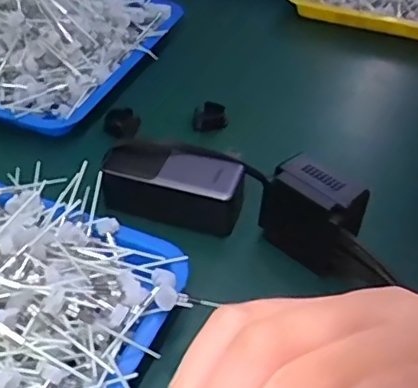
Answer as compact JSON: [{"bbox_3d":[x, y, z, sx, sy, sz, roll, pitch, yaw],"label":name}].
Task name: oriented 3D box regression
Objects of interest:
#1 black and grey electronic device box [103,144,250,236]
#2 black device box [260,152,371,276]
[{"bbox_3d":[-0.033,-0.008,0.559,0.129,0.053,0.052,11,44,9],"label":"black and grey electronic device box"},{"bbox_3d":[0.092,0.017,0.513,0.087,0.075,0.046,30,50,26],"label":"black device box"}]

